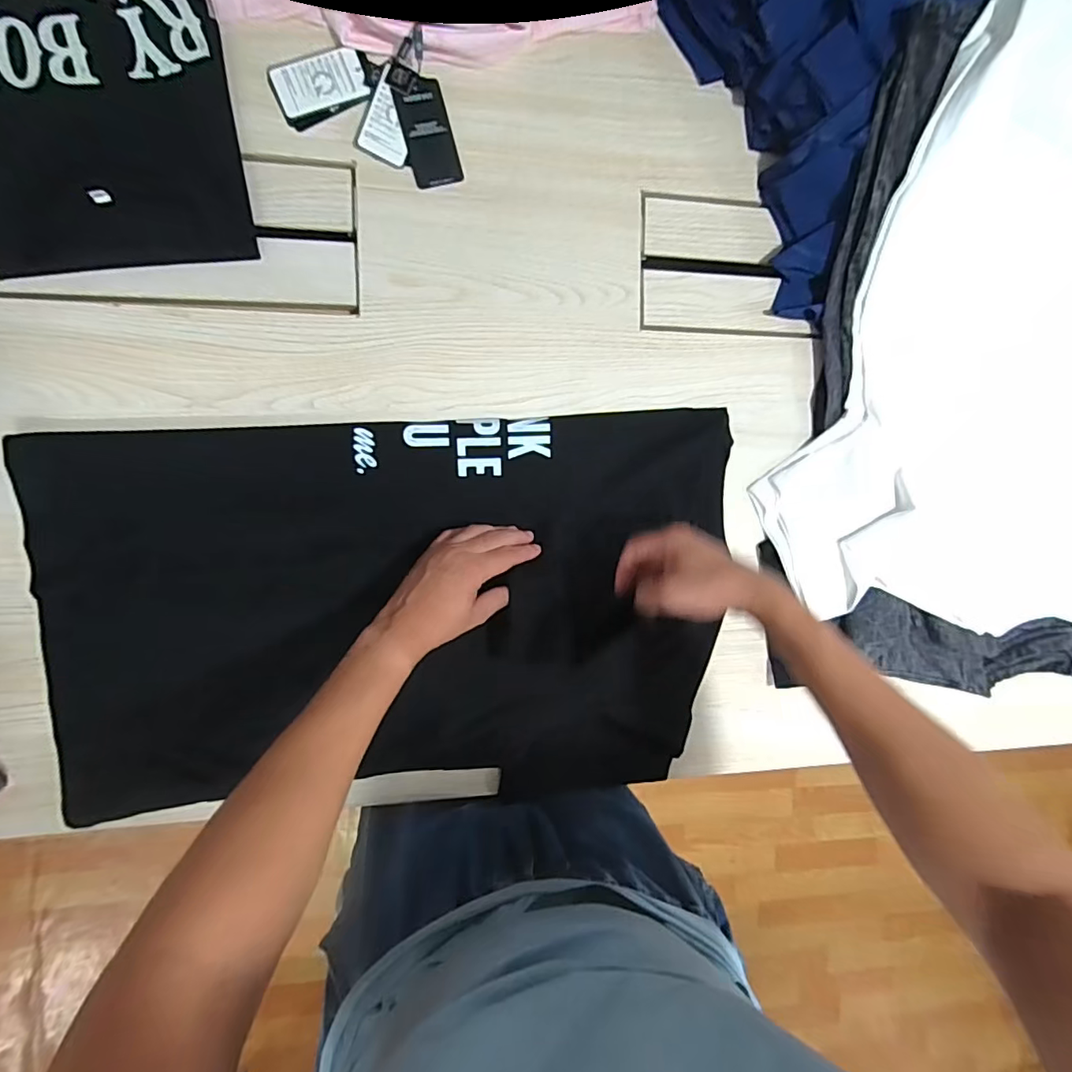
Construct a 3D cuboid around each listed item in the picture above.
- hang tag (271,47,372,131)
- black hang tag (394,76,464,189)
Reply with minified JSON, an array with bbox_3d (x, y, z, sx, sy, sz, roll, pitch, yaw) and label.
[{"bbox_3d":[-0.211,-0.447,0.530,0.096,0.006,0.055,-29,96,-6],"label":"hang tag"},{"bbox_3d":[-0.110,-0.414,0.551,0.049,0.004,0.098,-16,100,-7],"label":"black hang tag"}]

